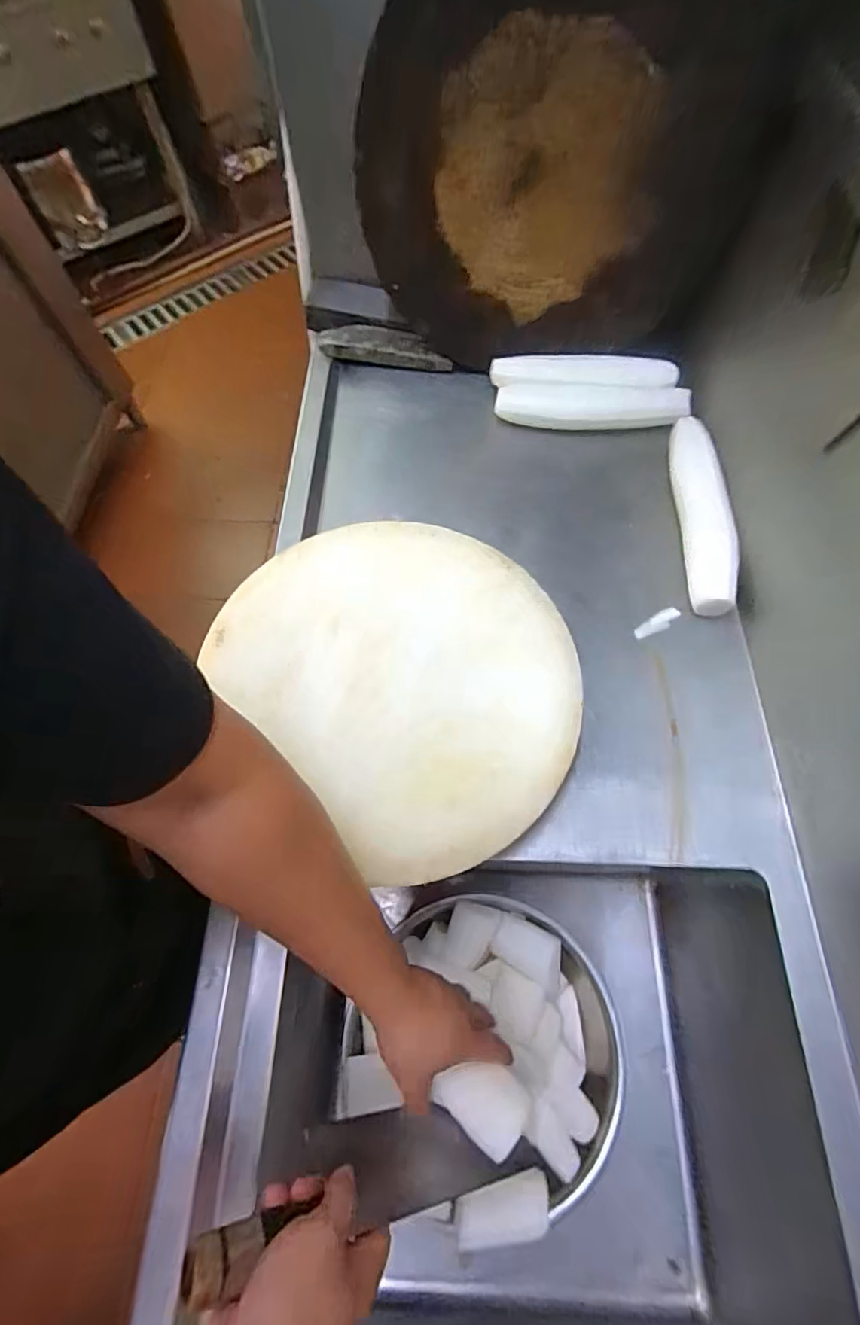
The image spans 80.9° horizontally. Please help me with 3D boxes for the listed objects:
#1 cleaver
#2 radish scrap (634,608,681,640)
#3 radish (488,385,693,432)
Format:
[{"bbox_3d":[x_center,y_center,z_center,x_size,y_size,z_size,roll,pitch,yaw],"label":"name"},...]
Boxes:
[{"bbox_3d":[-0.045,0.399,0.400,0.288,0.084,0.043,20,60,-35],"label":"cleaver"},{"bbox_3d":[0.267,-0.046,0.595,0.061,0.005,0.019,-25,67,-9],"label":"radish scrap"},{"bbox_3d":[0.225,-0.357,0.711,0.260,0.043,0.049,5,66,4],"label":"radish"}]

